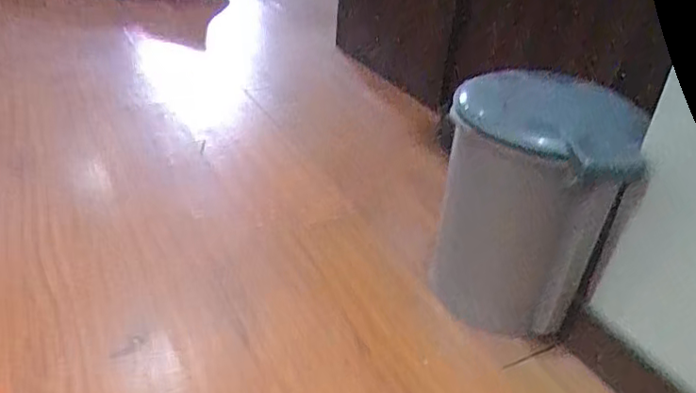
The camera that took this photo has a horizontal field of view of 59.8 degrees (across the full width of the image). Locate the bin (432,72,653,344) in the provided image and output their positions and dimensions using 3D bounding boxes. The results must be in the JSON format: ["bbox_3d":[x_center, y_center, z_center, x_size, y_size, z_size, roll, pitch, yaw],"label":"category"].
[{"bbox_3d":[0.247,0.006,0.871,0.221,0.356,0.221,13,33,13],"label":"bin"}]

